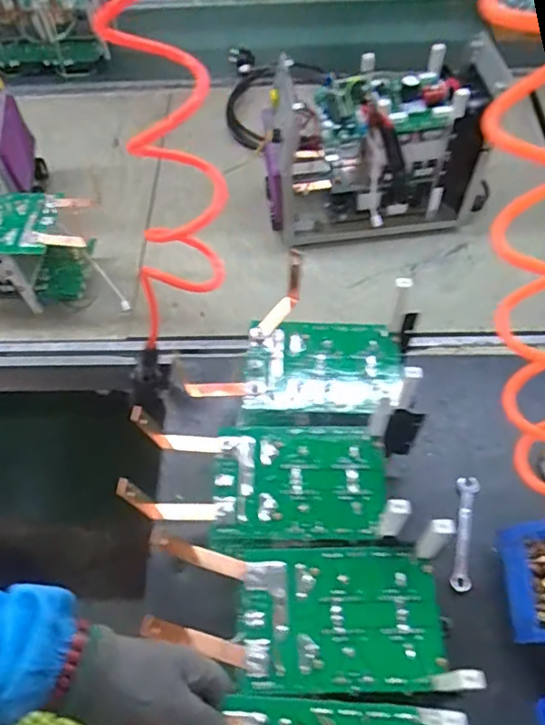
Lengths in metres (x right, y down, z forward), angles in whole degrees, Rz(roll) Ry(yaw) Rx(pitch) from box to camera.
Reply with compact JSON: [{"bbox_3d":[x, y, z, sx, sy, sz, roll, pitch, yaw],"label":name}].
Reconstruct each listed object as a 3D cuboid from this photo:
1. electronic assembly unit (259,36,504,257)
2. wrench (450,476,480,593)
[{"bbox_3d":[0.154,-0.319,0.811,0.323,0.220,0.162,-10,59,-2],"label":"electronic assembly unit"},{"bbox_3d":[0.218,0.192,0.613,0.024,0.012,0.132,12,60,11],"label":"wrench"}]

